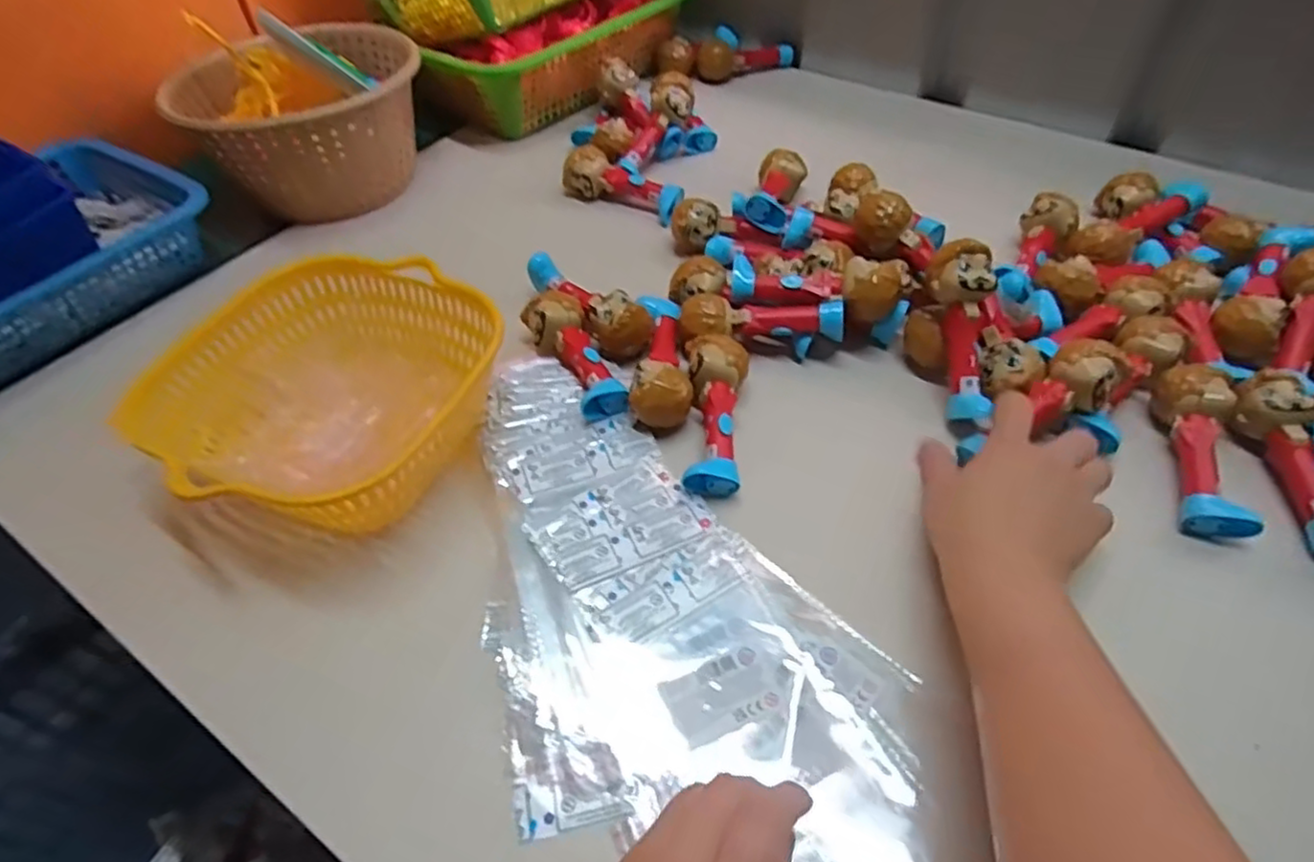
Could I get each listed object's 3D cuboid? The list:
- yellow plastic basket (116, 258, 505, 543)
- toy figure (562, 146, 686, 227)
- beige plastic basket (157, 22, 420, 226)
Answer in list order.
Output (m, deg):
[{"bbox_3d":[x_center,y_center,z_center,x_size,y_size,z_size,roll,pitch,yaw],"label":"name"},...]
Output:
[{"bbox_3d":[-0.212,-0.023,0.463,0.204,0.075,0.212,24,56,18],"label":"yellow plastic basket"},{"bbox_3d":[-0.034,-0.239,0.677,0.125,0.038,0.037,28,57,21],"label":"toy figure"},{"bbox_3d":[-0.339,-0.301,0.684,0.218,0.106,0.211,-23,53,-17],"label":"beige plastic basket"}]

